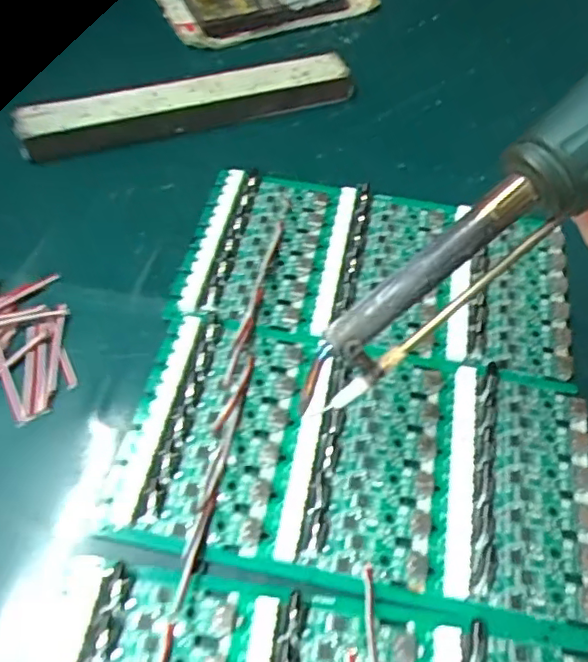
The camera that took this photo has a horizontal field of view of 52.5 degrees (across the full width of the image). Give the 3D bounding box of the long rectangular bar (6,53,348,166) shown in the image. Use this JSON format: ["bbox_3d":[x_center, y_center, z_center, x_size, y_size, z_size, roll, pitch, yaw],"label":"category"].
[{"bbox_3d":[-0.062,-0.136,0.361,0.198,0.026,0.026,-15,57,-13],"label":"long rectangular bar"}]

